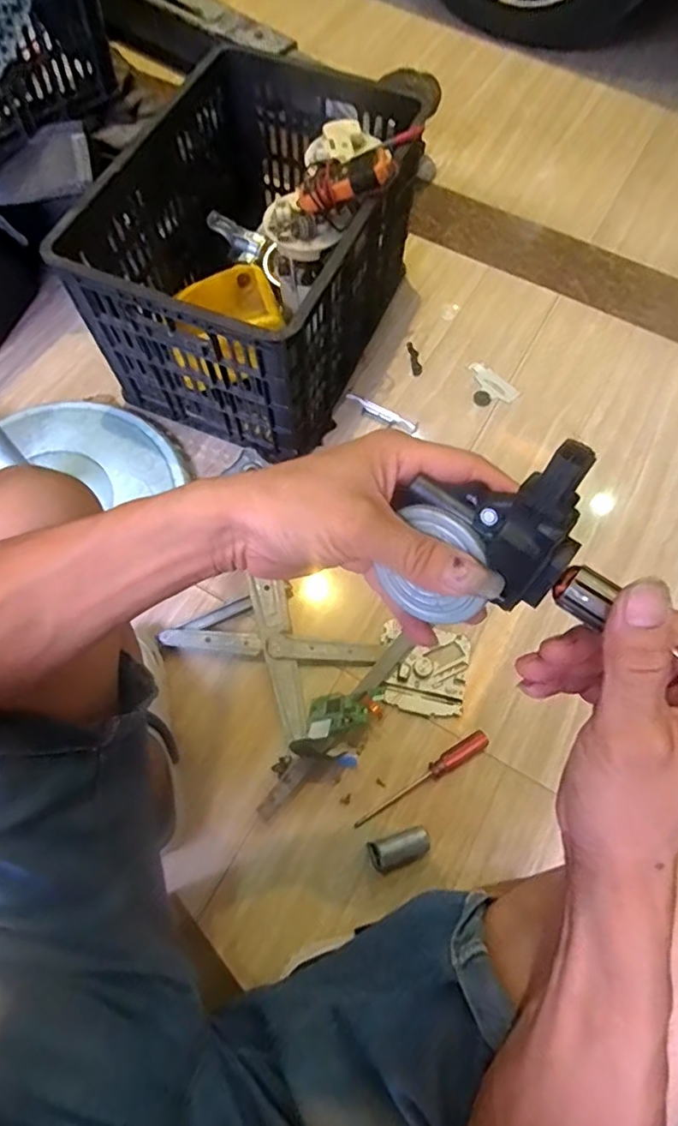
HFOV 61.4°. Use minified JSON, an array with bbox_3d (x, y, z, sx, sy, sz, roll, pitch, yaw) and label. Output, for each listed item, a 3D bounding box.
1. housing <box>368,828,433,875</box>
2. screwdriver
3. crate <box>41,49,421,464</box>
[{"bbox_3d":[0.076,0.349,0.694,0.076,0.039,0.036,-16,69,-5],"label":"housing"},{"bbox_3d":[0.105,0.274,0.723,0.194,0.019,0.023,-30,71,-10],"label":"screwdriver"},{"bbox_3d":[-0.115,-0.478,0.870,0.352,0.269,0.504,22,70,7],"label":"crate"}]

